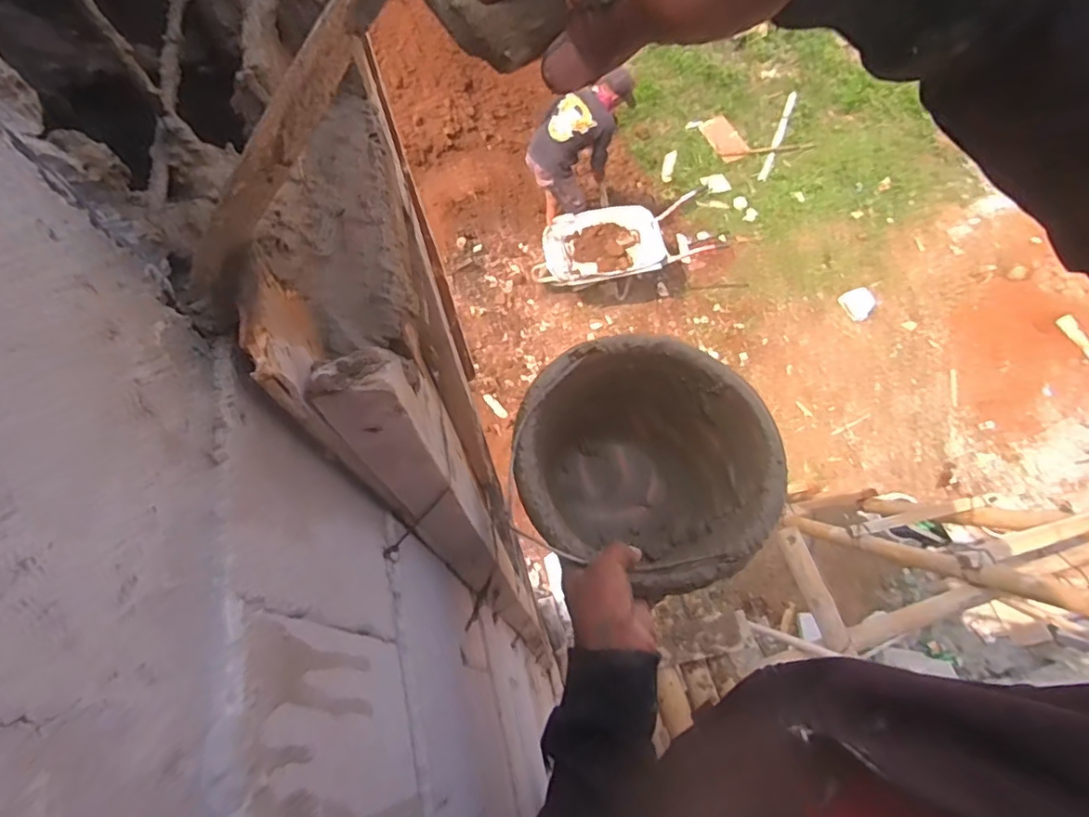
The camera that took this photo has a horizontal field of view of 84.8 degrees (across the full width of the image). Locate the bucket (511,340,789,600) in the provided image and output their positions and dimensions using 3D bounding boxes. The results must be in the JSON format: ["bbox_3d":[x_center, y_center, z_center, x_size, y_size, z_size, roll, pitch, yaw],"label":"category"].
[{"bbox_3d":[0.102,0.073,0.622,0.240,0.189,0.241,-1,64,2],"label":"bucket"}]

